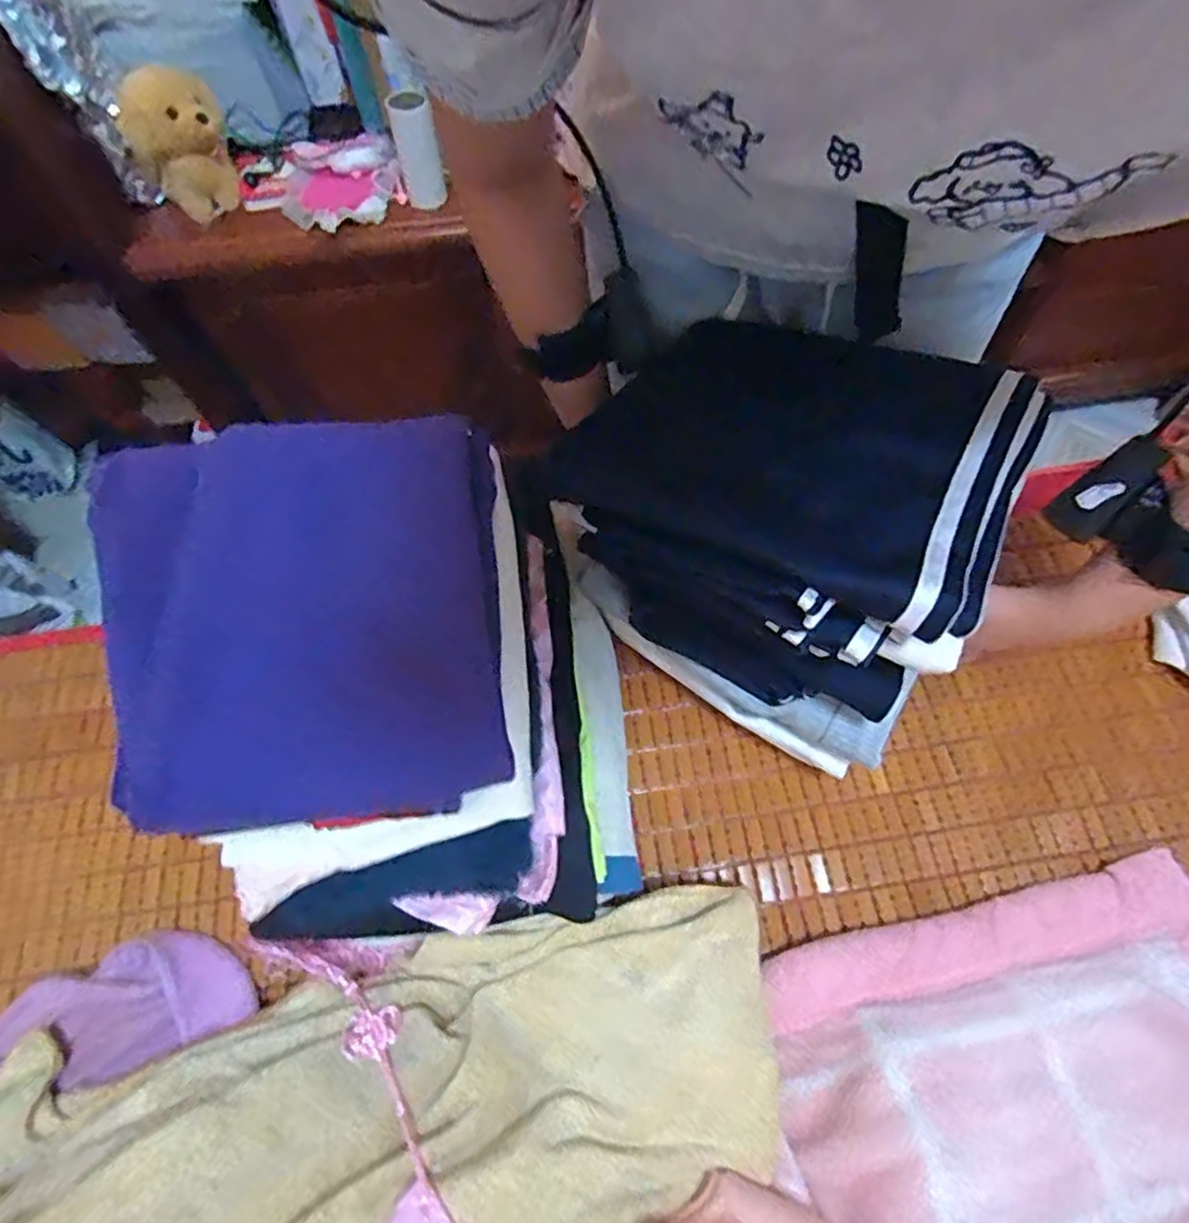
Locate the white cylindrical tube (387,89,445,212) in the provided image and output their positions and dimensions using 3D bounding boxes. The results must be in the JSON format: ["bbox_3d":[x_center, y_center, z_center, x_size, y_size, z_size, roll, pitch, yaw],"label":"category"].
[{"bbox_3d":[-0.194,-0.507,0.727,0.045,0.102,0.046,-12,64,-6],"label":"white cylindrical tube"}]

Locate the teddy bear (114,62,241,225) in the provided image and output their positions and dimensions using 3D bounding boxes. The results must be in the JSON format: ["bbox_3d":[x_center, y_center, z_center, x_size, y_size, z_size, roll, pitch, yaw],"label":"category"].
[{"bbox_3d":[-0.438,-0.500,0.709,0.103,0.111,0.076,-35,68,-16],"label":"teddy bear"}]

